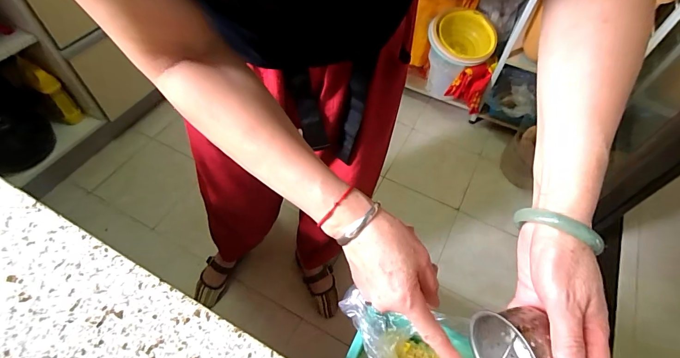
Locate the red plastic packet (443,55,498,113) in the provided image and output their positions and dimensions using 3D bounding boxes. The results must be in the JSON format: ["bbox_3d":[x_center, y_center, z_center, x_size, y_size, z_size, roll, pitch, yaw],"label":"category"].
[{"bbox_3d":[0.517,-0.350,1.389,0.156,0.190,0.090,-12,57,-11],"label":"red plastic packet"}]

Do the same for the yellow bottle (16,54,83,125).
[{"bbox_3d":[-0.982,-0.298,1.197,0.081,0.246,0.071,12,47,48],"label":"yellow bottle"}]

